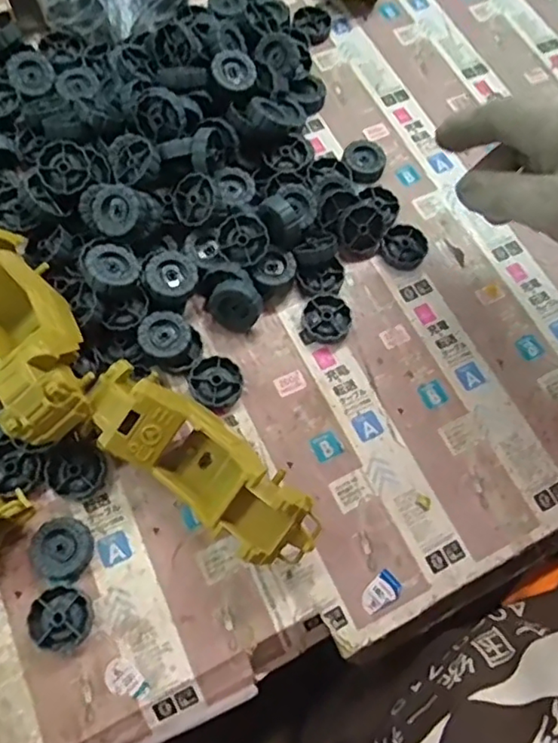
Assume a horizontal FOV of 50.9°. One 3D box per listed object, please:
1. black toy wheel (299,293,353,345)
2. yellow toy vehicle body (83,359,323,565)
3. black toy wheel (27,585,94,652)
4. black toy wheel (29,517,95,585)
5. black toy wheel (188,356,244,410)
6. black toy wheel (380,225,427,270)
[{"bbox_3d":[0.038,-0.041,0.463,0.039,0.013,0.039,1,69,-3],"label":"black toy wheel"},{"bbox_3d":[-0.048,0.060,0.389,0.169,0.065,0.063,35,72,10],"label":"yellow toy vehicle body"},{"bbox_3d":[-0.138,0.157,0.372,0.037,0.010,0.037,1,69,-3],"label":"black toy wheel"},{"bbox_3d":[-0.142,0.117,0.385,0.037,0.016,0.038,1,69,-3],"label":"black toy wheel"},{"bbox_3d":[-0.046,0.009,0.436,0.038,0.011,0.038,1,69,-3],"label":"black toy wheel"},{"bbox_3d":[0.105,-0.104,0.485,0.036,0.009,0.039,1,69,-3],"label":"black toy wheel"}]

